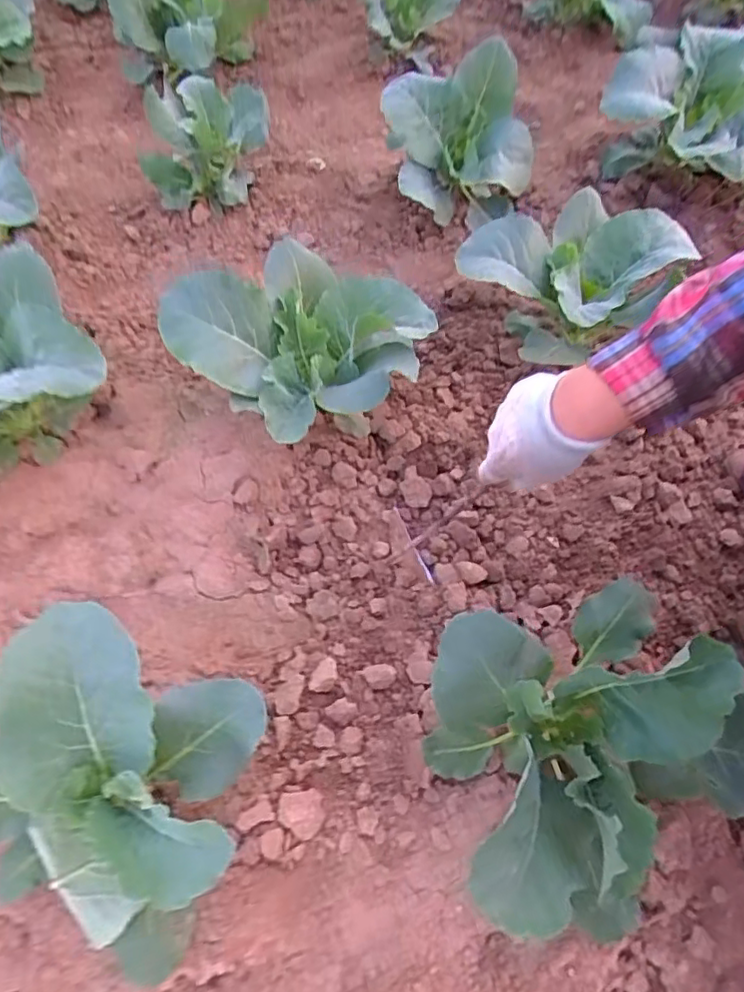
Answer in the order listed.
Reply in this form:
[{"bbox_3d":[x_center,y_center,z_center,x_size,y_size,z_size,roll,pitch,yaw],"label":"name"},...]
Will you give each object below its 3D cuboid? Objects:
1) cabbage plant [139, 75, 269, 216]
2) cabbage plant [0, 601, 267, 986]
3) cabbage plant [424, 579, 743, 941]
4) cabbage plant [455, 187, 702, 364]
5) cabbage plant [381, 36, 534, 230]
[{"bbox_3d":[-0.291,-0.621,1.068,0.209,0.165,0.180,-8,56,-6],"label":"cabbage plant"},{"bbox_3d":[-0.221,0.236,0.505,0.240,0.152,0.216,19,58,12],"label":"cabbage plant"},{"bbox_3d":[0.198,0.204,0.532,0.297,0.175,0.218,-18,59,-12],"label":"cabbage plant"},{"bbox_3d":[0.287,-0.304,0.895,0.257,0.169,0.234,-32,62,-20],"label":"cabbage plant"},{"bbox_3d":[0.149,-0.605,1.071,0.239,0.235,0.210,-13,58,-8],"label":"cabbage plant"}]

